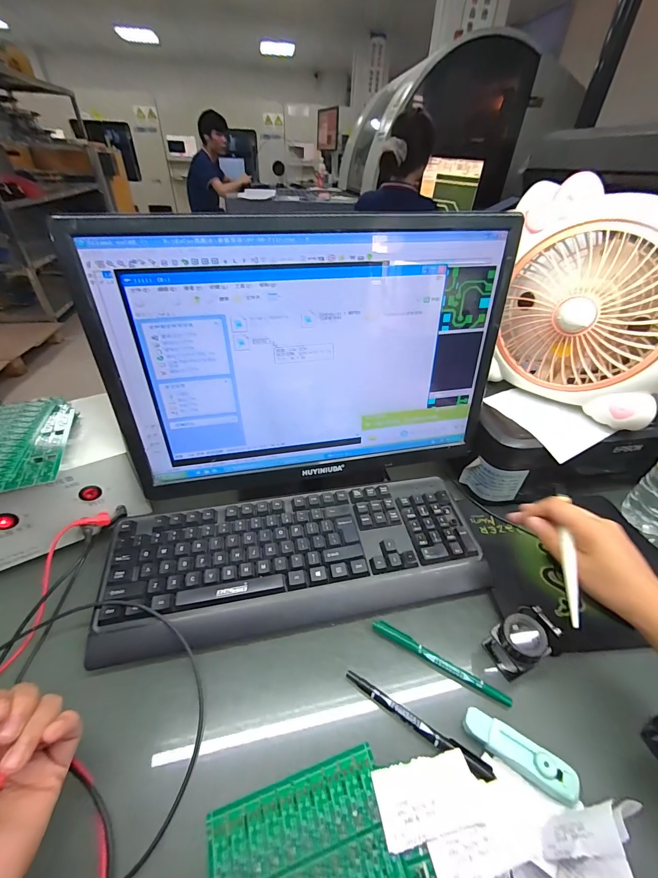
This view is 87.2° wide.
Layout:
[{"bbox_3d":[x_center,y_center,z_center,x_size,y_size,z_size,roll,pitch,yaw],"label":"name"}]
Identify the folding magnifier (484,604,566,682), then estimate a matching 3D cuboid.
[{"bbox_3d":[0.189,0.201,0.341,0.051,0.057,0.043,-15,42,-21],"label":"folding magnifier"}]

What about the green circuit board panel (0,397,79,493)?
[{"bbox_3d":[-0.354,0.001,0.378,0.118,0.017,0.158,-11,41,-17],"label":"green circuit board panel"}]

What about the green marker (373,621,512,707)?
[{"bbox_3d":[0.110,0.222,0.346,0.138,0.007,0.012,22,43,22],"label":"green marker"}]

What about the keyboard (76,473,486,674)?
[{"bbox_3d":[-0.031,0.136,0.416,0.430,0.033,0.150,-6,40,-11],"label":"keyboard"}]

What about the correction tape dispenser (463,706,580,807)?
[{"bbox_3d":[0.159,0.263,0.290,0.086,0.016,0.025,24,44,24],"label":"correction tape dispenser"}]

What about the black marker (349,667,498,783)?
[{"bbox_3d":[0.076,0.252,0.307,0.135,0.007,0.013,22,43,22],"label":"black marker"}]

